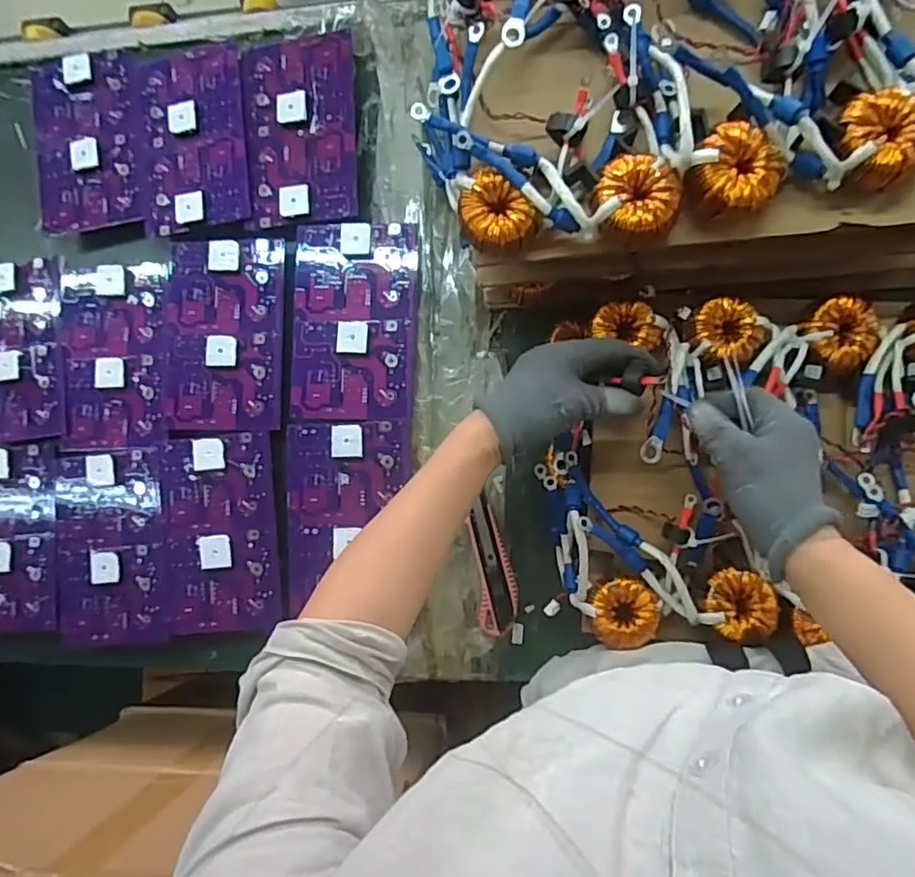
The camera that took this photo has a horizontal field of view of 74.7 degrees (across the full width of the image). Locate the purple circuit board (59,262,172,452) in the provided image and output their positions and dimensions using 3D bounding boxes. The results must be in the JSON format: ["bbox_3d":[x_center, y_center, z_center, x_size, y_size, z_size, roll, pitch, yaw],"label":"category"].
[{"bbox_3d":[-0.372,-0.089,0.646,0.124,0.016,0.198,-3,87,8],"label":"purple circuit board"}]

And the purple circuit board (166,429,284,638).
[{"bbox_3d":[-0.244,0.097,0.617,0.121,0.022,0.199,-5,87,8],"label":"purple circuit board"}]

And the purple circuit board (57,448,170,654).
[{"bbox_3d":[-0.367,0.115,0.632,0.128,0.020,0.201,-5,87,7],"label":"purple circuit board"}]

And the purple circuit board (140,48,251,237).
[{"bbox_3d":[-0.287,-0.327,0.647,0.120,0.015,0.205,-6,87,7],"label":"purple circuit board"}]

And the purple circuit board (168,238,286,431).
[{"bbox_3d":[-0.244,-0.109,0.629,0.124,0.017,0.198,-1,87,8],"label":"purple circuit board"}]

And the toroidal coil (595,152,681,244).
[{"bbox_3d":[0.130,-0.172,0.435,0.060,0.026,0.057,0,87,8],"label":"toroidal coil"}]

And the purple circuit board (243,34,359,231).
[{"bbox_3d":[-0.166,-0.324,0.629,0.119,0.019,0.199,-3,87,8],"label":"purple circuit board"}]

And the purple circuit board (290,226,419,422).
[{"bbox_3d":[-0.108,-0.118,0.606,0.127,0.018,0.200,1,87,8],"label":"purple circuit board"}]

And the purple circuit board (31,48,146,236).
[{"bbox_3d":[-0.413,-0.332,0.669,0.127,0.013,0.198,-5,87,7],"label":"purple circuit board"}]

